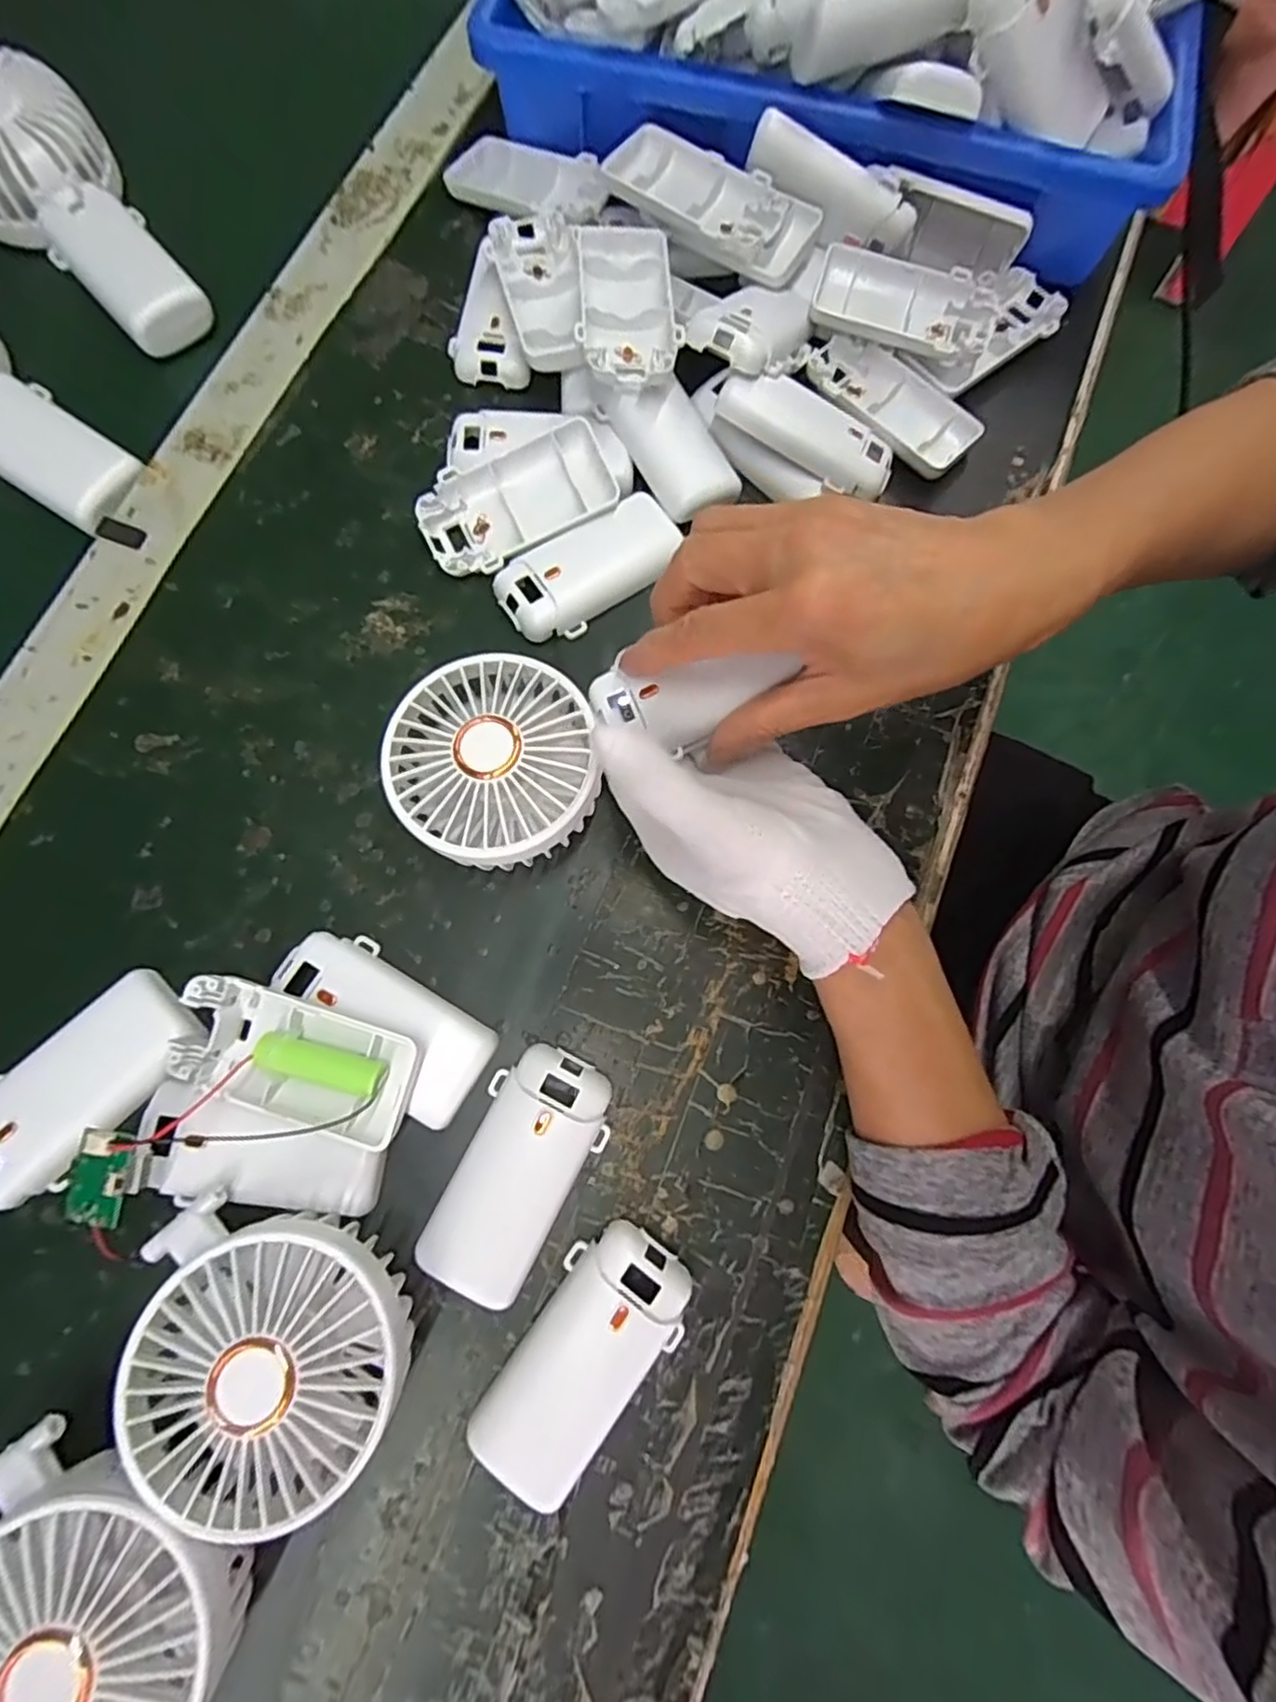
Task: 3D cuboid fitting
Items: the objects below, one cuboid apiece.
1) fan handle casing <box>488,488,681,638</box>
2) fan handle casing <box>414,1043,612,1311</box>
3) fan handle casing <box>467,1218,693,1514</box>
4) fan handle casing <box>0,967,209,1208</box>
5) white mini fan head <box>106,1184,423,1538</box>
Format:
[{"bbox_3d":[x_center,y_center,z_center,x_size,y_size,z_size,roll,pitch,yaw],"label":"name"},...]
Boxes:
[{"bbox_3d":[-0.023,-0.138,0.333,0.093,0.016,0.042,-33,79,-9],"label":"fan handle casing"},{"bbox_3d":[-0.047,0.125,0.269,0.047,0.015,0.092,22,77,4],"label":"fan handle casing"},{"bbox_3d":[-0.019,0.191,0.255,0.048,0.016,0.092,32,78,6],"label":"fan handle casing"},{"bbox_3d":[-0.221,0.092,0.269,0.049,0.015,0.092,43,79,8],"label":"fan handle casing"},{"bbox_3d":[-0.127,0.174,0.239,0.092,0.045,0.084,0,76,-1],"label":"white mini fan head"}]

